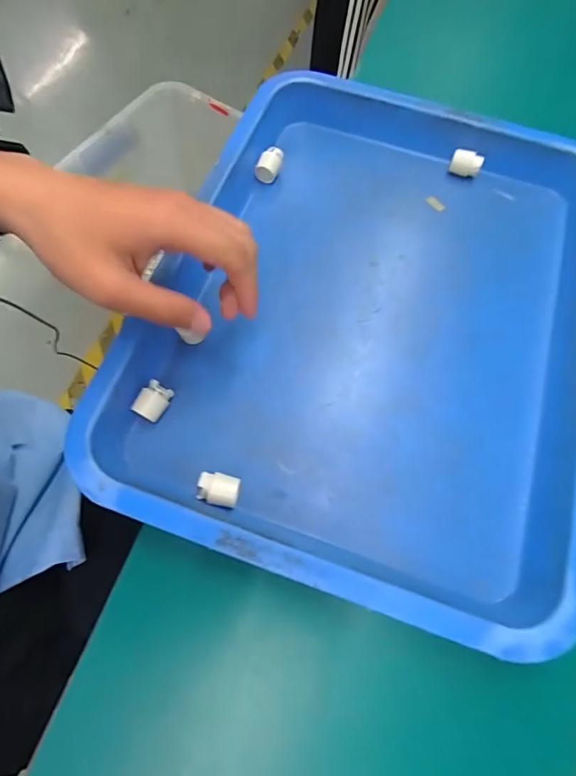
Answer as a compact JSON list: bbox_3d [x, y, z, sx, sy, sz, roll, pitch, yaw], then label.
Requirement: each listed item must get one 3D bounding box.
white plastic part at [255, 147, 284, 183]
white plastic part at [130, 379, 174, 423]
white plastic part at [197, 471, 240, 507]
[{"bbox_3d":[-0.018,-0.210,0.395,0.019,0.019,0.031,19,71,3],"label":"white plastic part"},{"bbox_3d":[-0.100,0.011,0.310,0.019,0.019,0.027,28,72,6],"label":"white plastic part"},{"bbox_3d":[-0.047,0.070,0.287,0.027,0.017,0.021,12,71,1],"label":"white plastic part"}]

